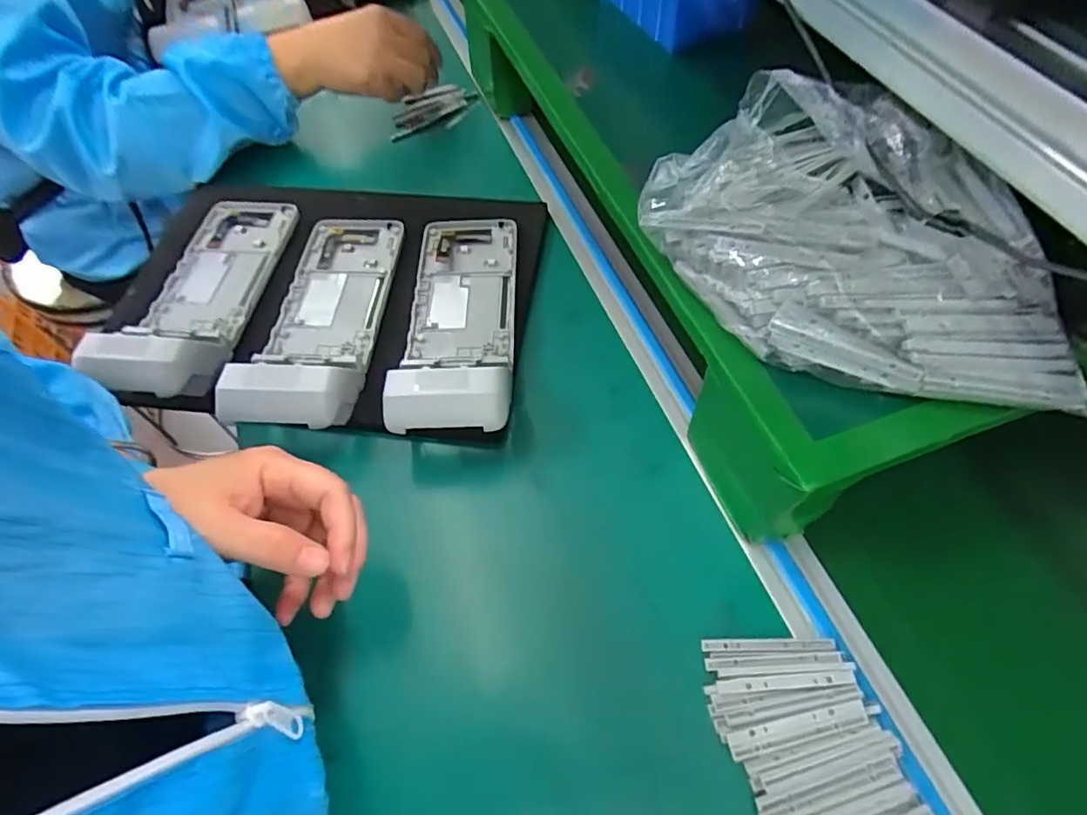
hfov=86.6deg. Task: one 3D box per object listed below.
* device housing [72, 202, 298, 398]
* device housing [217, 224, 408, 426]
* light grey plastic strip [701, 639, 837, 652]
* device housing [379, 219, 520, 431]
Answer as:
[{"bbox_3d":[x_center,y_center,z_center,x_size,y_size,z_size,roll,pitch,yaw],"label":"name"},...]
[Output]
[{"bbox_3d":[-0.268,-0.100,0.446,0.089,0.043,0.213,1,56,4],"label":"device housing"},{"bbox_3d":[-0.167,-0.080,0.427,0.080,0.040,0.215,0,56,3],"label":"device housing"},{"bbox_3d":[0.129,0.136,0.330,0.074,0.006,0.007,-1,56,2],"label":"light grey plastic strip"},{"bbox_3d":[-0.061,-0.076,0.423,0.084,0.039,0.219,-3,56,1],"label":"device housing"}]

